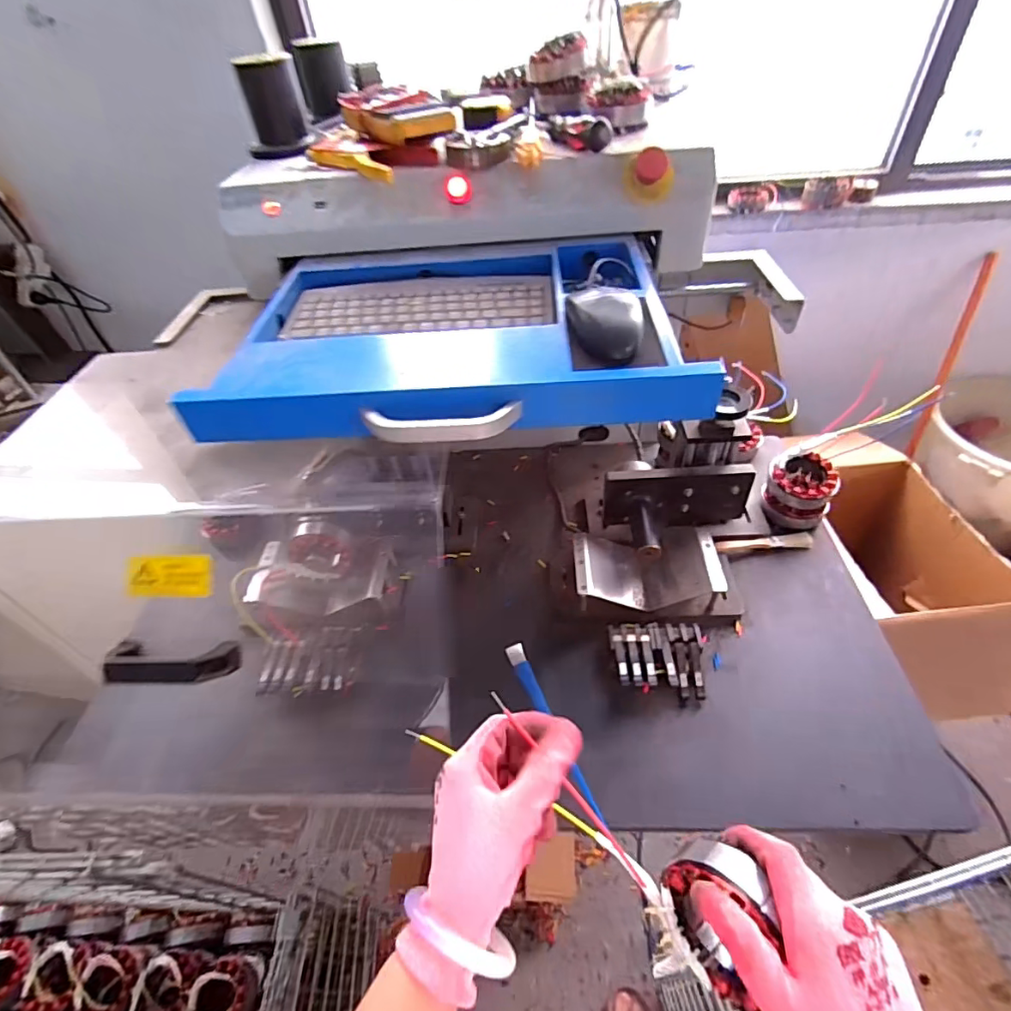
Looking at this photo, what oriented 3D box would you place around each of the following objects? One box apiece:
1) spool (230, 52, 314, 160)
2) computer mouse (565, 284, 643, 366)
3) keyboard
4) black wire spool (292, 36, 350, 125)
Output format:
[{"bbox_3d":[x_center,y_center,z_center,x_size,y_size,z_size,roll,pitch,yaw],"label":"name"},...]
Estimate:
[{"bbox_3d":[-0.311,-0.527,0.695,0.087,0.093,0.092,-16,47,-8],"label":"spool"},{"bbox_3d":[0.090,-0.163,0.474,0.060,0.036,0.089,-4,46,3],"label":"computer mouse"},{"bbox_3d":[-0.095,-0.225,0.589,0.290,0.014,0.113,-1,47,6],"label":"keyboard"},{"bbox_3d":[-0.270,-0.647,0.793,0.070,0.075,0.057,-15,47,-8],"label":"black wire spool"}]

